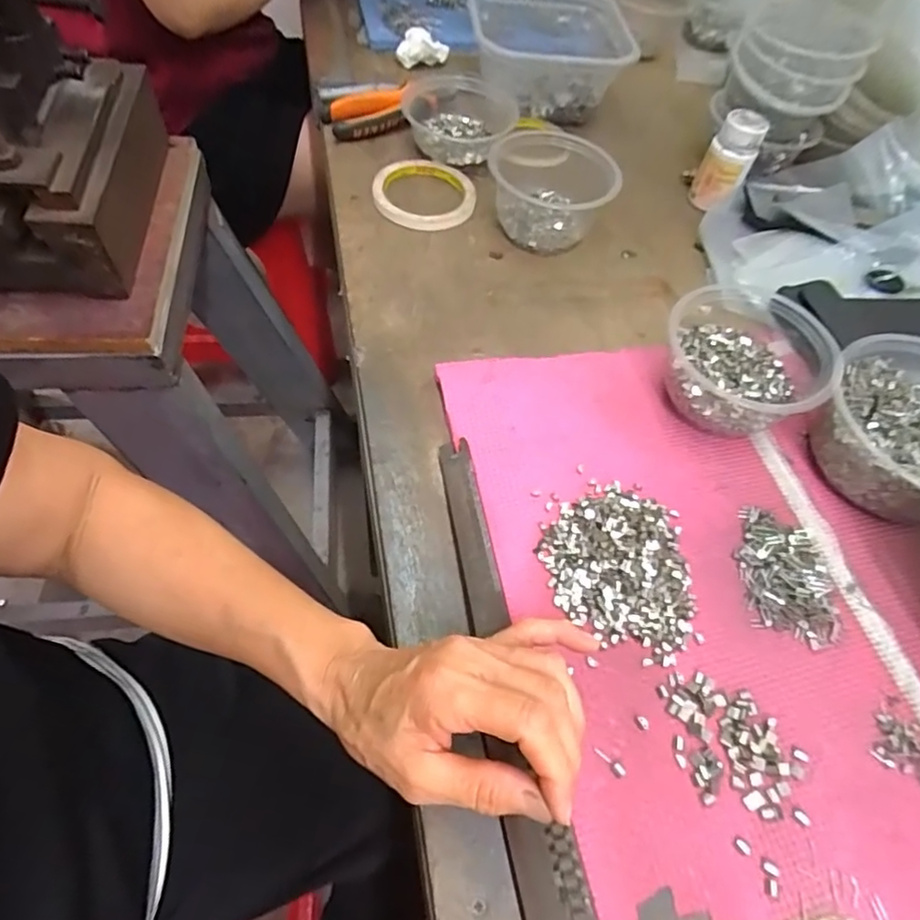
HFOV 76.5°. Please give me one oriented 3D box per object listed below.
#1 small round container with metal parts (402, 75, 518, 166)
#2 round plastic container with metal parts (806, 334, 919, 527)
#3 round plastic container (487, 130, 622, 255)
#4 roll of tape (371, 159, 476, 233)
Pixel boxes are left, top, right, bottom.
[{"bbox_3d":[0.001,-0.353,0.606,0.114,0.044,0.109,3,58,-5],"label":"small round container with metal parts"},{"bbox_3d":[0.317,-0.022,0.402,0.130,0.071,0.127,3,58,-5],"label":"round plastic container with metal parts"},{"bbox_3d":[0.083,-0.257,0.547,0.111,0.060,0.129,5,58,-3],"label":"round plastic container"},{"bbox_3d":[-0.034,-0.258,0.561,0.098,0.014,0.098,2,58,-2],"label":"roll of tape"}]

